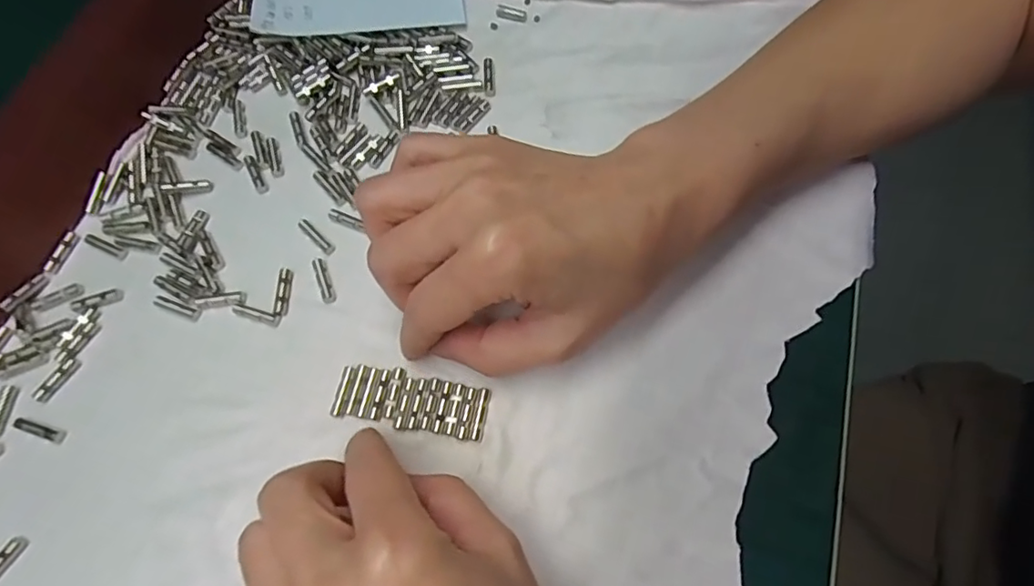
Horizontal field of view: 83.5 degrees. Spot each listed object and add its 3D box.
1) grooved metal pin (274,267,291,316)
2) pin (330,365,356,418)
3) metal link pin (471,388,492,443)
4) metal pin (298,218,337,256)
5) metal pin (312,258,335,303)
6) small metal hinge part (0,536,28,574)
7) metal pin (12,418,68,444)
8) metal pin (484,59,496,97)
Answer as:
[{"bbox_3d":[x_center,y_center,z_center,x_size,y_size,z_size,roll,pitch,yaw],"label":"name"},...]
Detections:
[{"bbox_3d":[-0.100,-0.001,0.247,0.005,0.004,0.021,-1,69,1],"label":"grooved metal pin"},{"bbox_3d":[-0.069,0.039,0.230,0.005,0.004,0.020,12,69,6],"label":"pin"},{"bbox_3d":[-0.014,0.046,0.222,0.004,0.004,0.020,10,69,5],"label":"metal link pin"},{"bbox_3d":[-0.089,-0.025,0.256,0.022,0.004,0.005,41,75,15],"label":"metal pin"},{"bbox_3d":[-0.083,-0.006,0.248,0.005,0.004,0.021,-20,69,-6],"label":"metal pin"},{"bbox_3d":[-0.190,0.100,0.212,0.005,0.004,0.020,28,72,12],"label":"small metal hinge part"},{"bbox_3d":[-0.191,0.054,0.230,0.022,0.004,0.005,17,70,8],"label":"metal pin"},{"bbox_3d":[-0.014,-0.106,0.284,0.005,0.004,0.022,-5,69,-1],"label":"metal pin"}]

